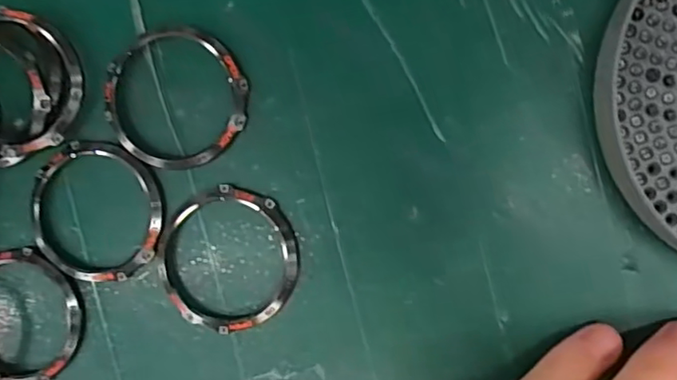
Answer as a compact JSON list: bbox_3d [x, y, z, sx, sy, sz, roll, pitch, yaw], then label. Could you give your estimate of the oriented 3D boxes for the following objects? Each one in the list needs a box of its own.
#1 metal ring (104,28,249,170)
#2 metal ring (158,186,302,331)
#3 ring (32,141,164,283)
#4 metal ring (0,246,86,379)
[{"bbox_3d":[-0.055,-0.031,0.197,0.047,0.004,0.046,0,92,8],"label":"metal ring"},{"bbox_3d":[-0.037,0.023,0.198,0.047,0.004,0.047,0,92,8],"label":"metal ring"},{"bbox_3d":[-0.082,0.008,0.202,0.046,0.005,0.047,0,92,8],"label":"ring"},{"bbox_3d":[-0.113,0.045,0.205,0.046,0.011,0.047,0,92,8],"label":"metal ring"}]

